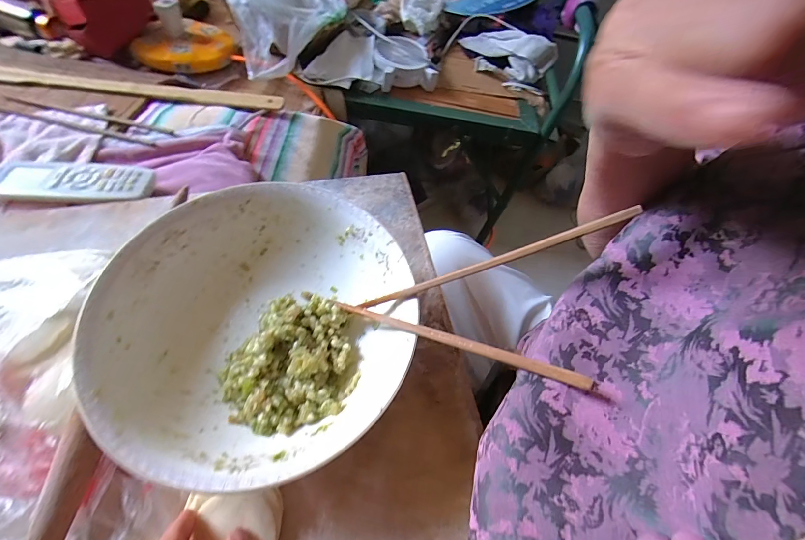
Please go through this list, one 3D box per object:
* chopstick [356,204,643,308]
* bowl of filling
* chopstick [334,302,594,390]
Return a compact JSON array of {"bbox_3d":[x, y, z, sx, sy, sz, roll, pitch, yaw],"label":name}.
[{"bbox_3d":[0.042,0.001,0.231,0.190,0.006,0.008,-21,49,34],"label":"chopstick"},{"bbox_3d":[-0.104,0.041,0.279,0.210,0.074,0.212,5,59,-8],"label":"bowl of filling"},{"bbox_3d":[0.021,0.043,0.233,0.184,0.007,0.007,10,52,38],"label":"chopstick"}]

